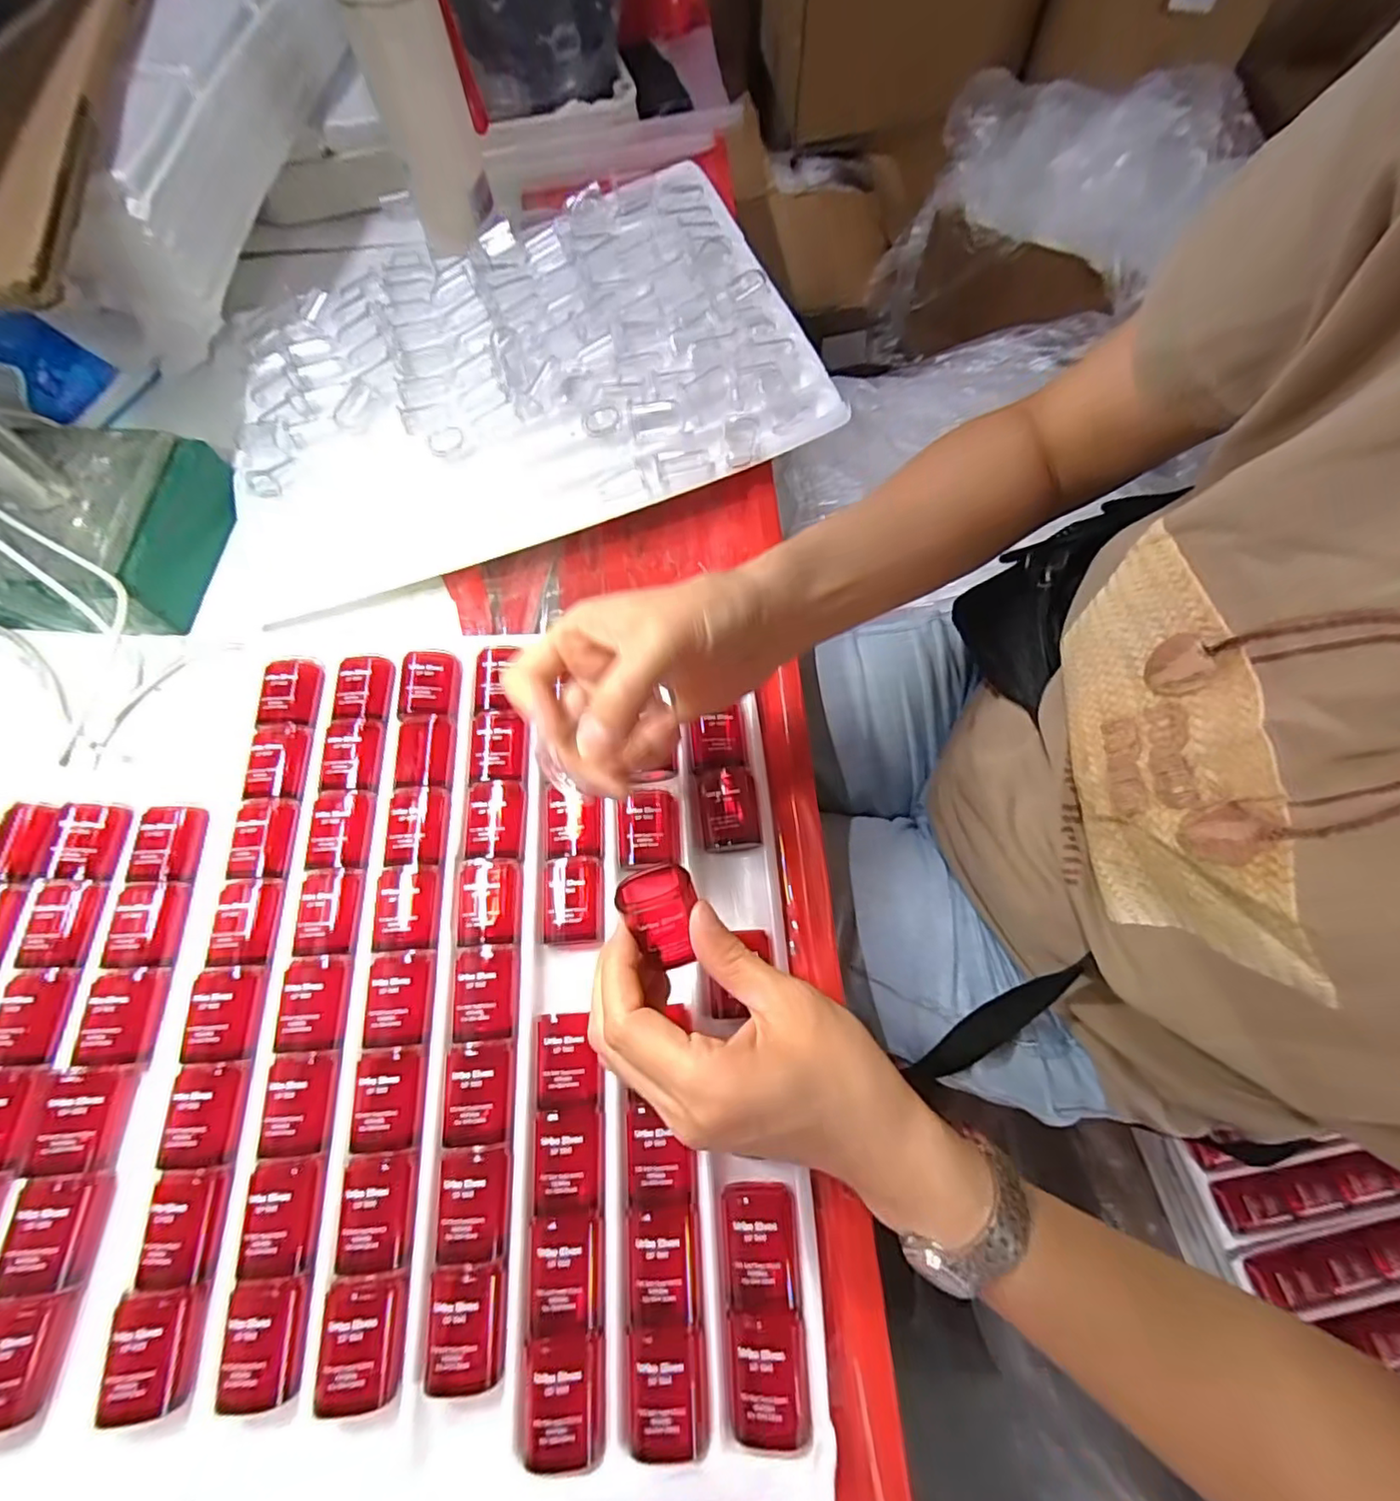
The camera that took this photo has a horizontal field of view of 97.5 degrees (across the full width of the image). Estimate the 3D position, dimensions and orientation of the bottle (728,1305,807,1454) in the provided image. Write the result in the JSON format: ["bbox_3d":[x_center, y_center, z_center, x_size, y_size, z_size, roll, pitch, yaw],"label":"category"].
[{"bbox_3d":[0.027,0.252,0.251,0.029,0.021,0.043,-1,68,0],"label":"bottle"}]

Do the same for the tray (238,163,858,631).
[{"bbox_3d":[-0.140,-0.276,0.428,0.390,0.033,0.292,-18,69,-7],"label":"tray"}]

